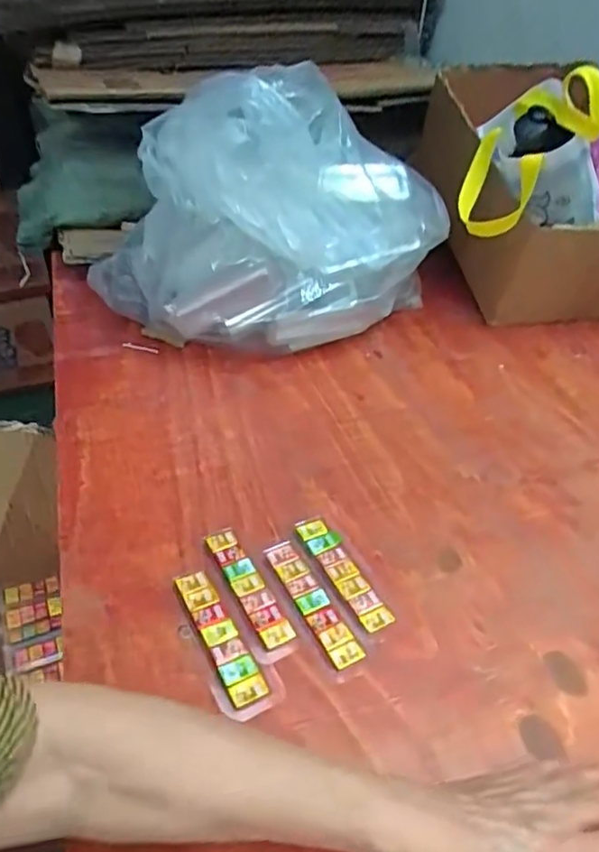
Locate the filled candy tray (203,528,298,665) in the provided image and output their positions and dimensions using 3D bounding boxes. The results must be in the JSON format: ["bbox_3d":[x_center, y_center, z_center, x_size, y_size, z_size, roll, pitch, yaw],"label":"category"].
[{"bbox_3d":[-0.041,0.131,0.493,0.032,0.006,0.129,-15,43,-22],"label":"filled candy tray"}]

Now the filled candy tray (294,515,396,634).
[{"bbox_3d":[0.037,0.122,0.516,0.029,0.005,0.123,-17,43,-24],"label":"filled candy tray"}]

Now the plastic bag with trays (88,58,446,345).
[{"bbox_3d":[-0.030,-0.279,0.778,0.313,0.295,0.346,33,47,30],"label":"plastic bag with trays"}]

